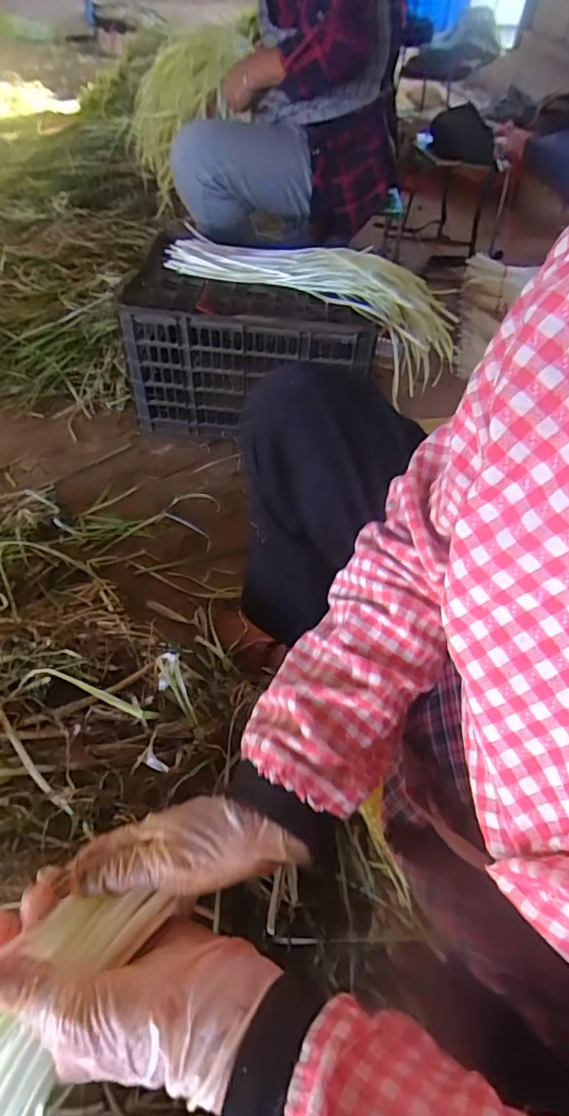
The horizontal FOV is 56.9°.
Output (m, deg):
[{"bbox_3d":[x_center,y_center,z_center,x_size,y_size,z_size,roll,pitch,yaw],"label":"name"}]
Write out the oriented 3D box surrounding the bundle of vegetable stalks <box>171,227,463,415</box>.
[{"bbox_3d":[0.062,-0.503,1.059,0.562,0.191,0.176,12,53,7],"label":"bundle of vegetable stalks"}]

